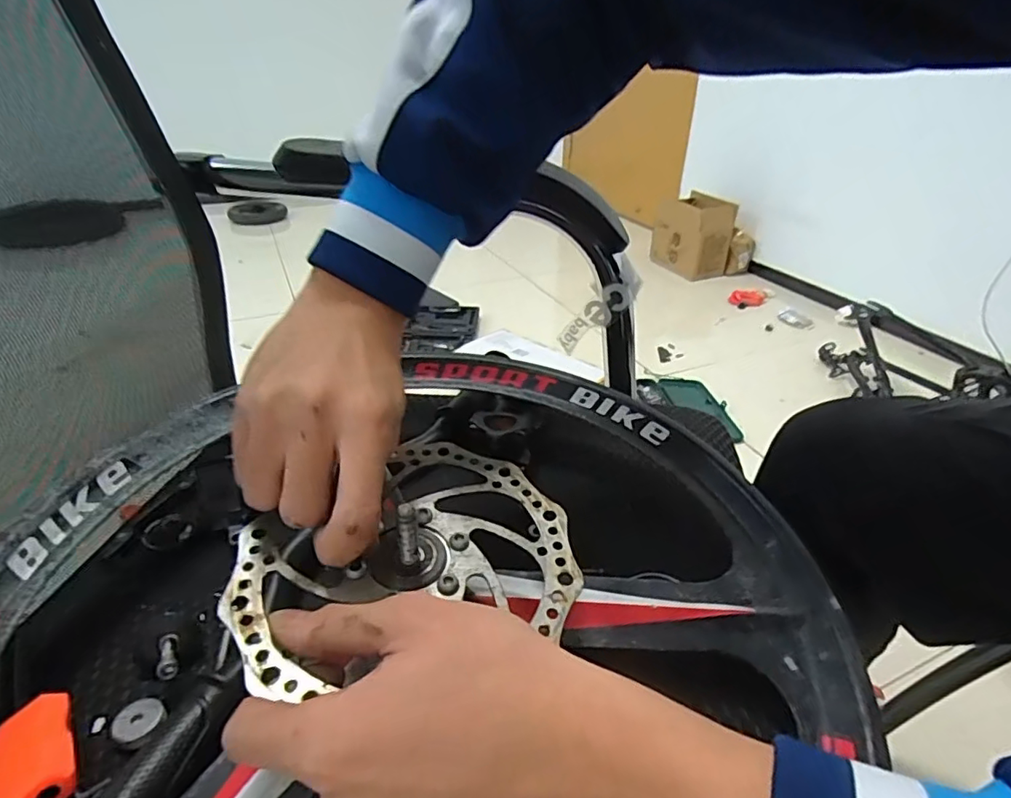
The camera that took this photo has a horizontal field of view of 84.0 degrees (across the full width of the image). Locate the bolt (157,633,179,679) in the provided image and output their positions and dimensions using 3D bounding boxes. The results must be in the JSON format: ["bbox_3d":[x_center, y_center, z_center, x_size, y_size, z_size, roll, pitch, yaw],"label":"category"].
[{"bbox_3d":[-0.171,0.129,0.284,0.009,0.007,0.027,-17,35,-23],"label":"bolt"}]

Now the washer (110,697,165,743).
[{"bbox_3d":[-0.174,0.151,0.265,0.019,0.004,0.020,-1,32,1],"label":"washer"}]

